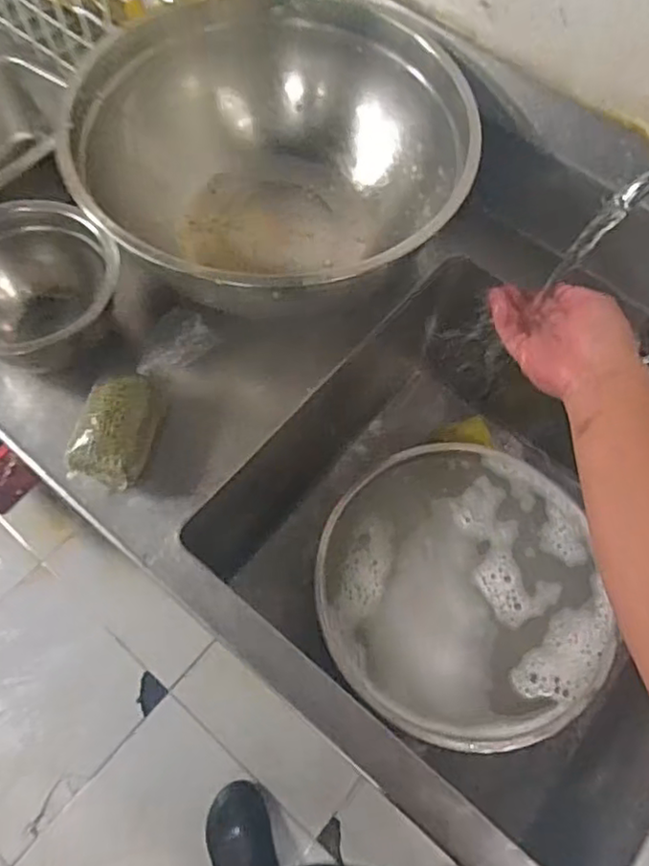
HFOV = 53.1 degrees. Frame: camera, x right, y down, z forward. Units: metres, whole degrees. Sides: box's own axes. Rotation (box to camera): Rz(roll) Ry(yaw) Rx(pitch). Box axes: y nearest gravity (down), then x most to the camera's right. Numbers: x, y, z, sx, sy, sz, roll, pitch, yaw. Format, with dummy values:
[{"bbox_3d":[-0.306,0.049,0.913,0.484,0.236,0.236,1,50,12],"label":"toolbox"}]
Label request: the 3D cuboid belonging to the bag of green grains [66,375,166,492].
[{"bbox_3d":[-0.189,-0.005,0.593,0.059,0.040,0.104,13,65,3],"label":"bag of green grains"}]

